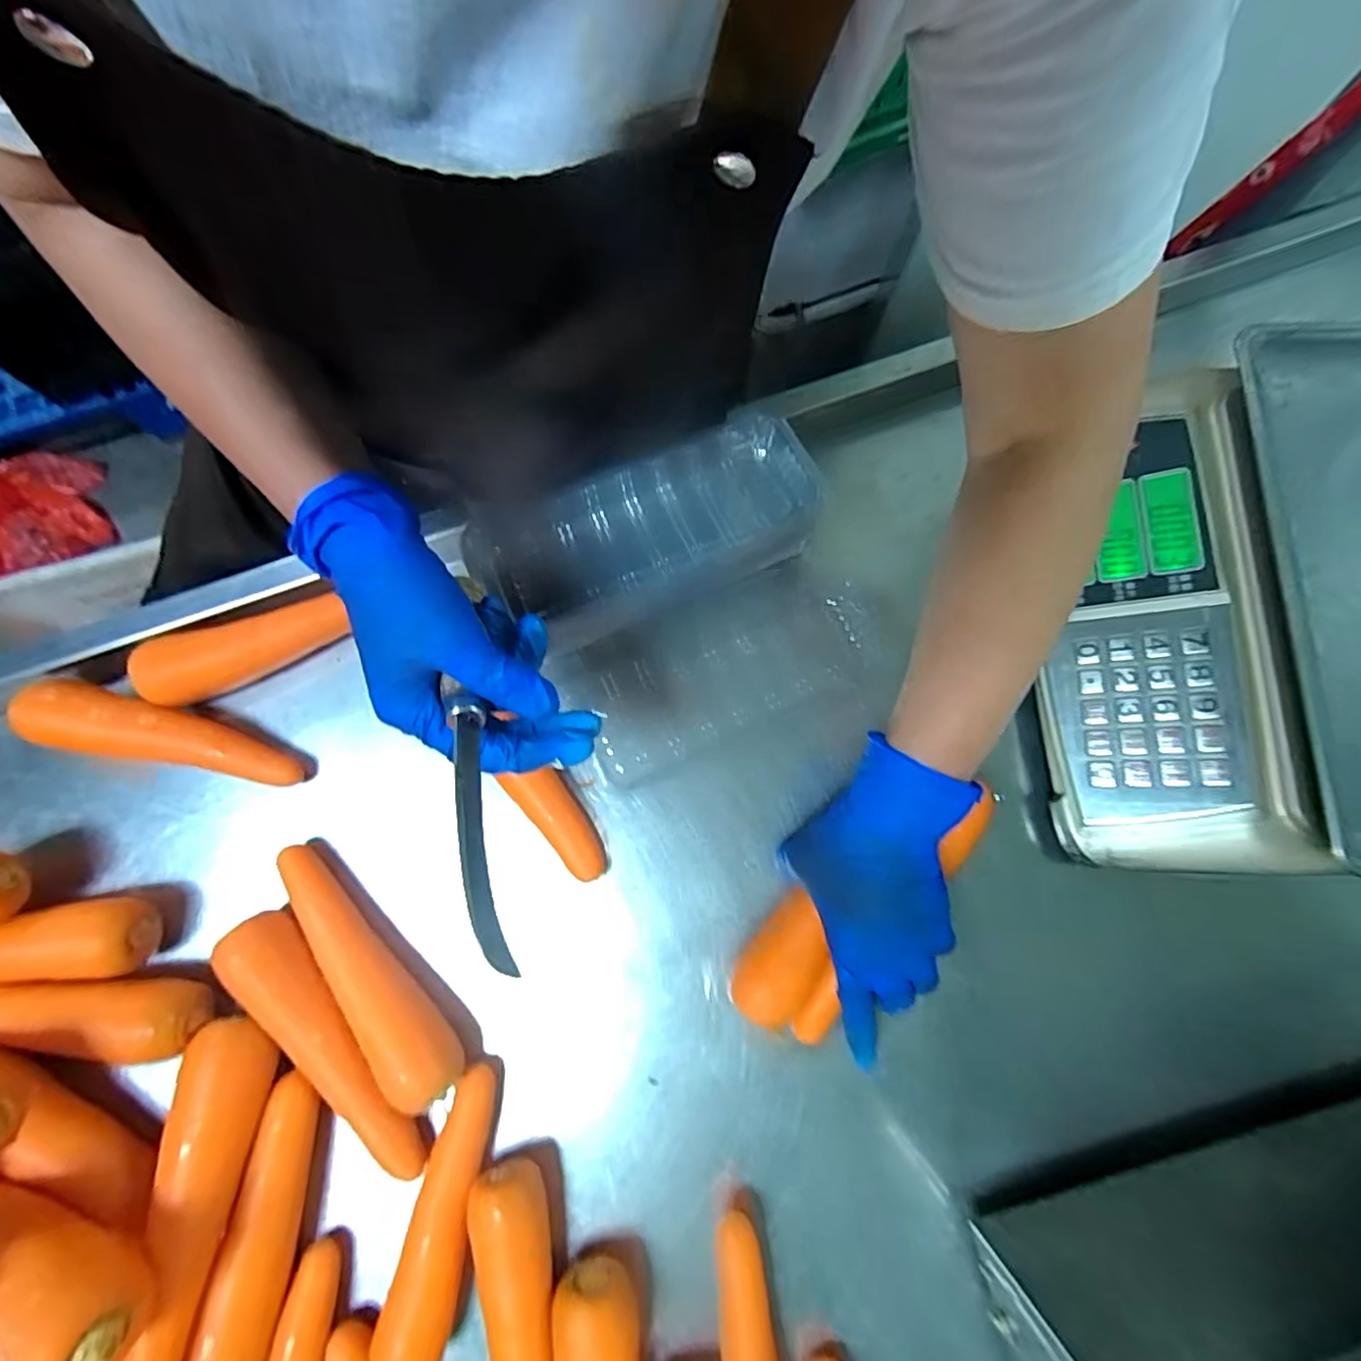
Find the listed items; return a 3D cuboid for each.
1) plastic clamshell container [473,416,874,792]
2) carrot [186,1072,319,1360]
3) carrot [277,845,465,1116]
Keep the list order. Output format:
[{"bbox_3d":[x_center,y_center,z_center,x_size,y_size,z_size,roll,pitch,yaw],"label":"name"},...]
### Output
[{"bbox_3d":[0.002,-0.057,0.442,0.231,0.072,0.196,-24,78,-5],"label":"plastic clamshell container"},{"bbox_3d":[-0.245,0.325,0.358,0.030,0.036,0.163,4,78,1],"label":"carrot"},{"bbox_3d":[-0.203,0.183,0.401,0.044,0.042,0.184,-38,80,-8],"label":"carrot"}]

